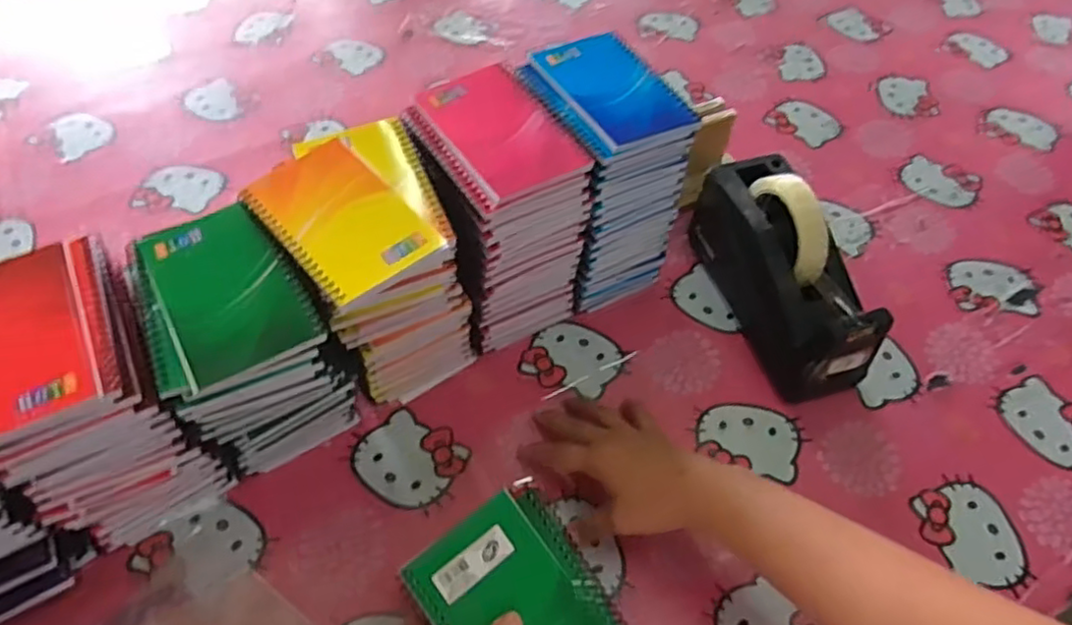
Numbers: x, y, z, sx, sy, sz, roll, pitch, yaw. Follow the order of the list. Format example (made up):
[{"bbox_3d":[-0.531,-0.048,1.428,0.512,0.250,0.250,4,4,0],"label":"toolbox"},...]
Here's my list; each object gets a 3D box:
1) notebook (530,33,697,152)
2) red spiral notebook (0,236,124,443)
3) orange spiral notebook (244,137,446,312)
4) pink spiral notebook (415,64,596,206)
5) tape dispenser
[{"bbox_3d":[0.059,-0.177,0.527,0.081,0.013,0.129,-24,58,-19],"label":"notebook"},{"bbox_3d":[-0.306,0.015,0.397,0.095,0.014,0.127,-24,58,-19],"label":"red spiral notebook"},{"bbox_3d":[-0.130,-0.063,0.443,0.082,0.010,0.126,-37,63,-26],"label":"orange spiral notebook"},{"bbox_3d":[-0.026,-0.135,0.495,0.084,0.013,0.129,-25,59,-19],"label":"pink spiral notebook"},{"bbox_3d":[0.216,-0.041,0.575,0.076,0.125,0.200,-13,56,-12],"label":"tape dispenser"}]

